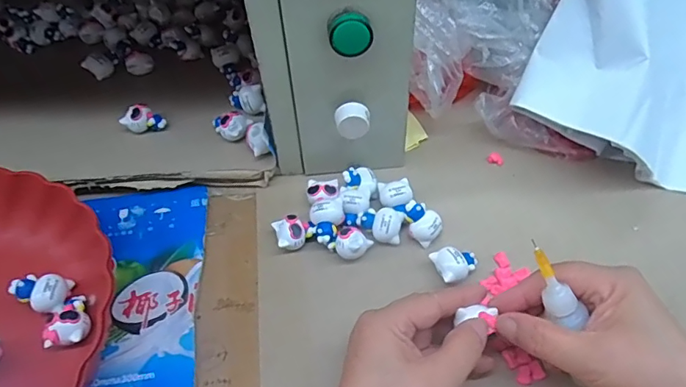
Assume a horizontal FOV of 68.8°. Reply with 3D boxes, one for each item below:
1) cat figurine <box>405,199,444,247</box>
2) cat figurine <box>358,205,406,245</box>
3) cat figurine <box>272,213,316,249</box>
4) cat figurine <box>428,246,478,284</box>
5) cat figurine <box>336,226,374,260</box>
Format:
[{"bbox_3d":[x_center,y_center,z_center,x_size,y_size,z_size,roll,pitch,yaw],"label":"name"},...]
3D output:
[{"bbox_3d":[0.059,0.021,0.382,0.025,0.014,0.034,-39,85,-11],"label":"cat figurine"},{"bbox_3d":[0.029,0.024,0.383,0.034,0.020,0.022,11,51,11],"label":"cat figurine"},{"bbox_3d":[-0.036,0.029,0.382,0.031,0.020,0.026,-17,51,-12],"label":"cat figurine"},{"bbox_3d":[0.082,0.051,0.358,0.033,0.022,0.024,-18,52,-13],"label":"cat figurine"},{"bbox_3d":[0.007,0.038,0.372,0.022,0.020,0.025,22,54,19],"label":"cat figurine"}]

